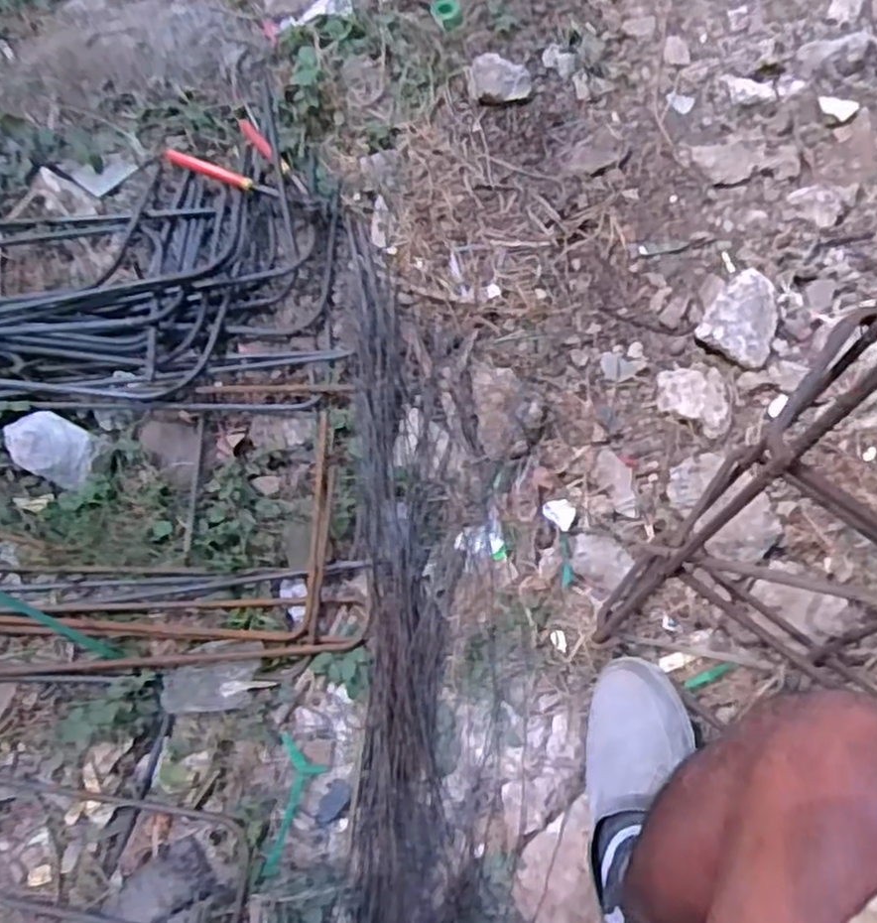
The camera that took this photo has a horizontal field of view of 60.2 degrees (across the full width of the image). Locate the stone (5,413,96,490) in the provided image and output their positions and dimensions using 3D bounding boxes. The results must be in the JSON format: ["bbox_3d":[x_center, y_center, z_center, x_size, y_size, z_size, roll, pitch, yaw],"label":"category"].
[{"bbox_3d":[-0.441,-0.020,0.852,0.105,0.045,0.069,26,74,10],"label":"stone"}]

